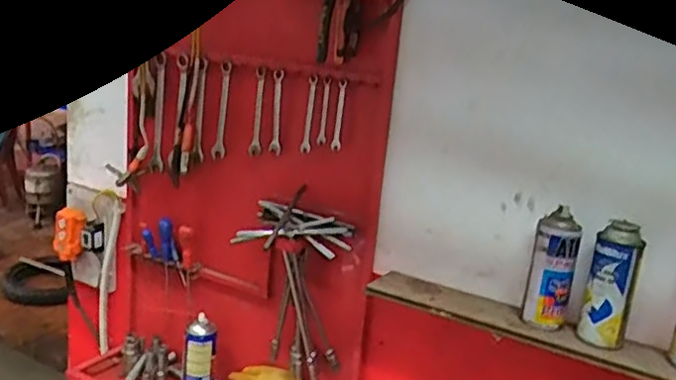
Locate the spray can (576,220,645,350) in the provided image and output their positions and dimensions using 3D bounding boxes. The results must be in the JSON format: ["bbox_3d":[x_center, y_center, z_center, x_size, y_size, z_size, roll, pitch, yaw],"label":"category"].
[{"bbox_3d":[0.398,0.141,0.992,0.063,0.185,0.056,11,16,20],"label":"spray can"}]

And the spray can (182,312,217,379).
[{"bbox_3d":[-0.283,0.344,1.379,0.066,0.156,0.065,3,15,-9],"label":"spray can"}]

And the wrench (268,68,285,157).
[{"bbox_3d":[-0.110,-0.142,1.231,0.027,0.151,0.004,11,16,18],"label":"wrench"}]

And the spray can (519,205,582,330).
[{"bbox_3d":[0.325,0.121,1.033,0.065,0.167,0.052,10,15,15],"label":"spray can"}]

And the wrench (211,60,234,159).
[{"bbox_3d":[-0.220,-0.151,1.288,0.032,0.184,0.012,15,17,31],"label":"wrench"}]

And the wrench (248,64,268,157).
[{"bbox_3d":[-0.148,-0.145,1.251,0.026,0.162,0.009,17,19,36],"label":"wrench"}]

